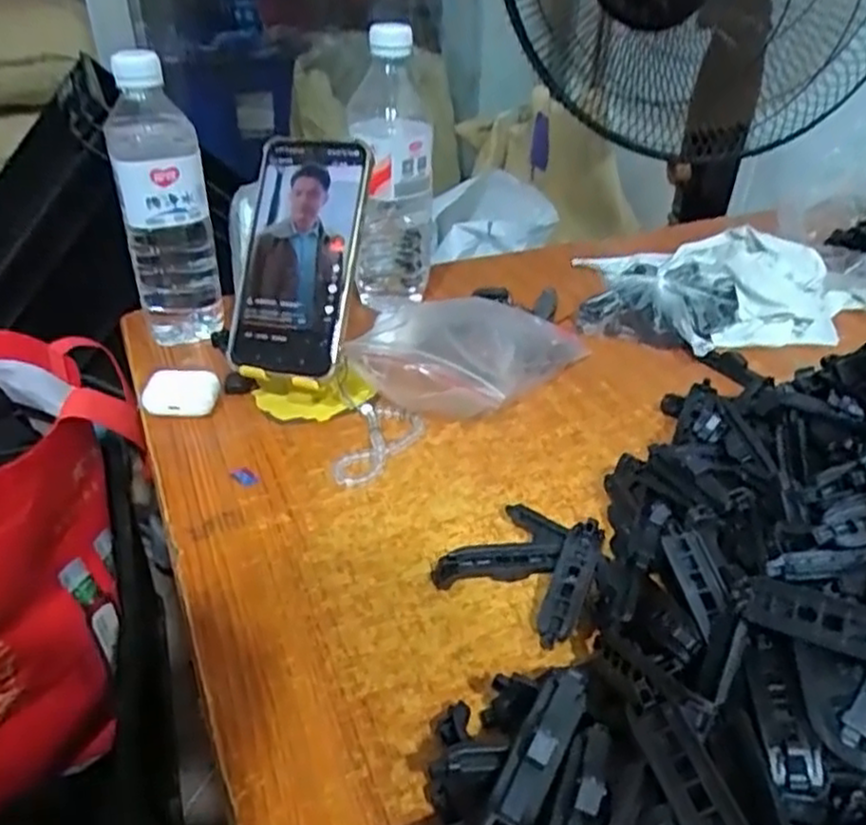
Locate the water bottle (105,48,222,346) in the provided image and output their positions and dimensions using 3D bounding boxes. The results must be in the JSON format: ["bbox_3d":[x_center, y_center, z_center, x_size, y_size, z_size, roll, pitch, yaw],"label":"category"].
[{"bbox_3d":[-0.198,-0.145,0.549,0.063,0.204,0.058,-14,36,-21],"label":"water bottle"}]

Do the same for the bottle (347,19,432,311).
[{"bbox_3d":[-0.035,-0.195,0.620,0.068,0.214,0.077,1,33,-1],"label":"bottle"}]

